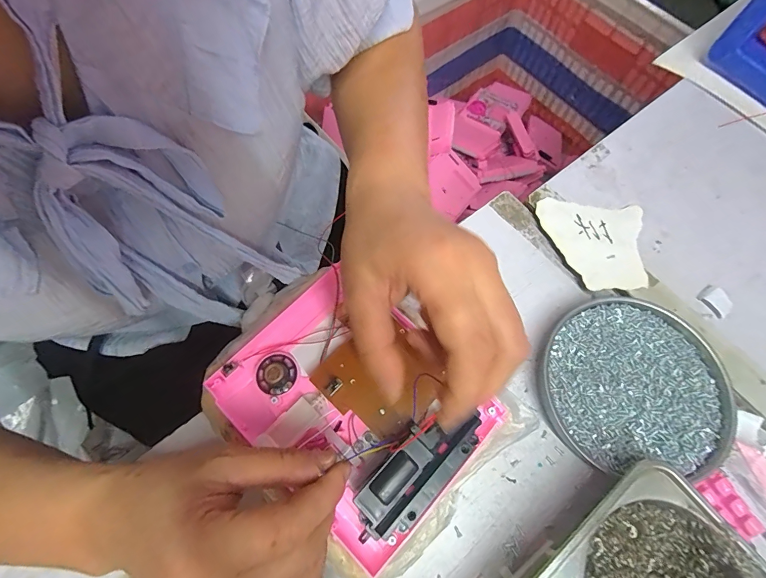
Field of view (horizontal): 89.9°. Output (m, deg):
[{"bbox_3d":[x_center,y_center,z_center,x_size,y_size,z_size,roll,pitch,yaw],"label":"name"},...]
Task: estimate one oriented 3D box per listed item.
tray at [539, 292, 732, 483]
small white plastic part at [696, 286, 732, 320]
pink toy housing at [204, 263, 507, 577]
[{"bbox_3d":[0.189,0.072,0.297,0.135,0.018,0.125,0,68,-1],"label":"tray"},{"bbox_3d":[0.282,0.010,0.325,0.021,0.005,0.026,-38,73,-15],"label":"small white plastic part"},{"bbox_3d":[-0.024,0.069,0.257,0.171,0.040,0.133,41,73,14],"label":"pink toy housing"}]

